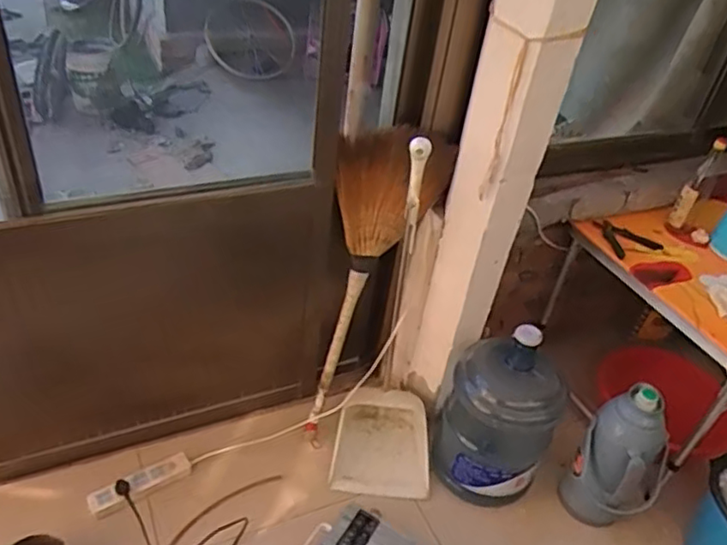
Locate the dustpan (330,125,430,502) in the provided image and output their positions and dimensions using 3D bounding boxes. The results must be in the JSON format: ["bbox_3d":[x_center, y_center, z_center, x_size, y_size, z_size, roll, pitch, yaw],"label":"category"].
[{"bbox_3d":[0.087,0.142,1.382,0.235,0.786,0.297,9,39,2],"label":"dustpan"}]

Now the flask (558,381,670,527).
[{"bbox_3d":[0.584,0.428,1.422,0.192,0.376,0.149,33,44,29],"label":"flask"}]

